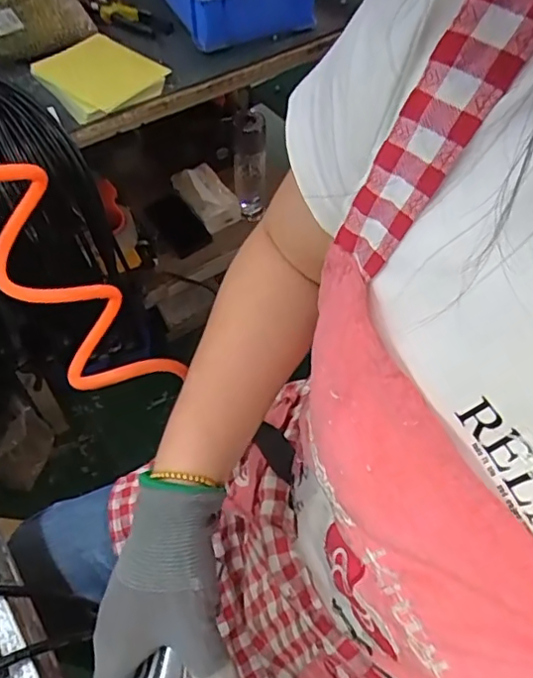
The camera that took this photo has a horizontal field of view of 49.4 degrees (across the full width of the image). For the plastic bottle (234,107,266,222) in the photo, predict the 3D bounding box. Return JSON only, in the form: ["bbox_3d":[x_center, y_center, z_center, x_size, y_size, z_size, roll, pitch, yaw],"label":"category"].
[{"bbox_3d":[-0.034,-0.366,1.211,0.067,0.228,0.082,-1,56,-2],"label":"plastic bottle"}]

